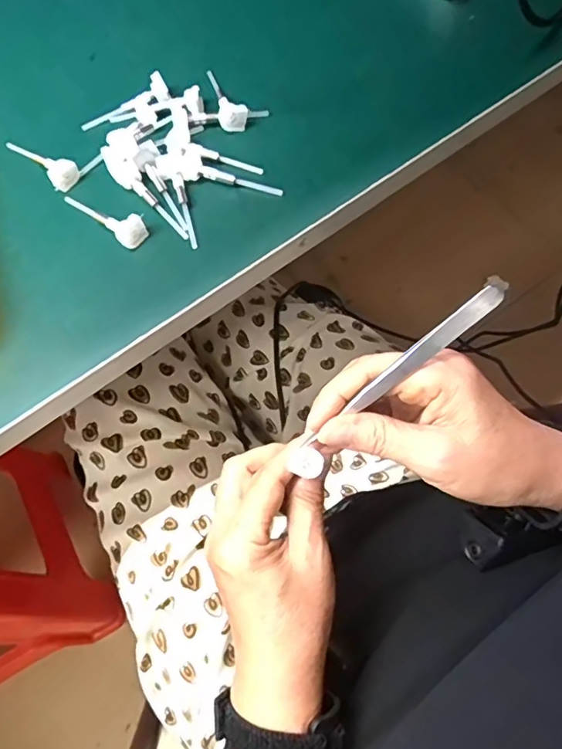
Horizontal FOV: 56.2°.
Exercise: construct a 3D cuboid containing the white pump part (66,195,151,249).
[{"bbox_3d":[-0.109,-0.103,0.328,0.063,0.011,0.020,39,75,16],"label":"white pump part"}]

